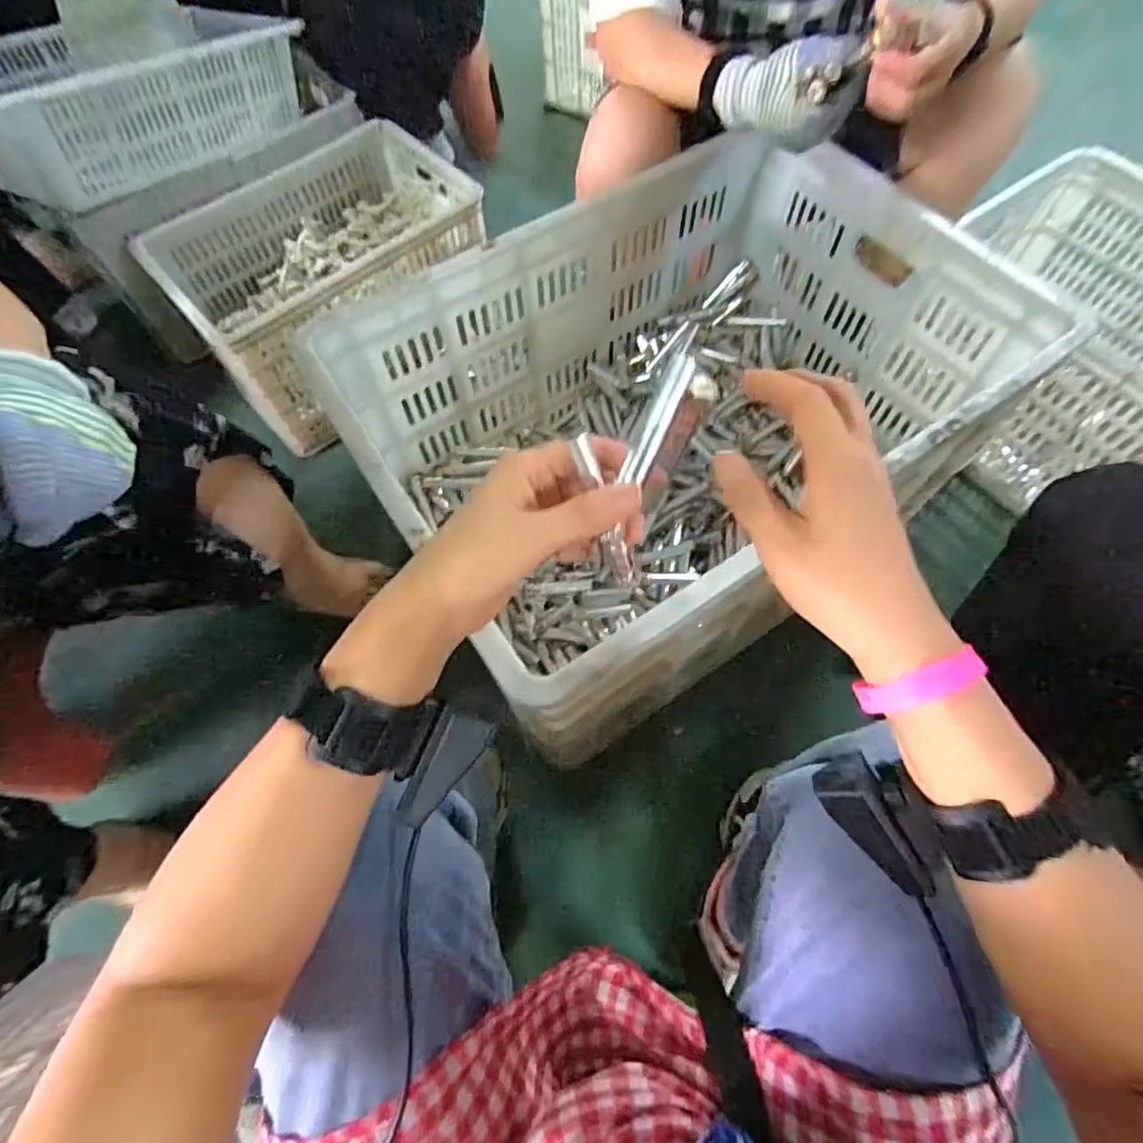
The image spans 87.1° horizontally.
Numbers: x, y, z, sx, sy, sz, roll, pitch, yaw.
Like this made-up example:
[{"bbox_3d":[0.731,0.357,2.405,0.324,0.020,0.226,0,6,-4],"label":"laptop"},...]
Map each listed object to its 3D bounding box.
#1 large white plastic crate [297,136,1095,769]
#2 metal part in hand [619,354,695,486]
[{"bbox_3d":[0.121,-0.174,0.727,0.653,0.292,0.463,-33,68,-12],"label":"large white plastic crate"},{"bbox_3d":[0.041,-0.071,0.283,0.010,0.004,0.062,28,104,14],"label":"metal part in hand"}]

